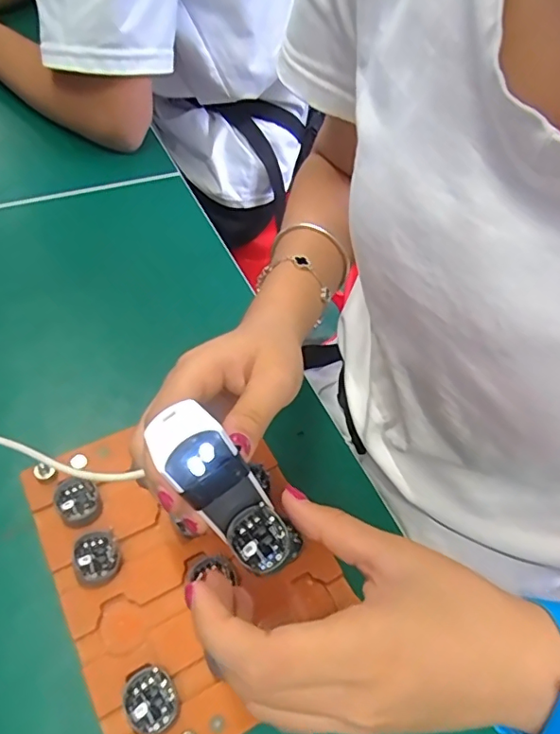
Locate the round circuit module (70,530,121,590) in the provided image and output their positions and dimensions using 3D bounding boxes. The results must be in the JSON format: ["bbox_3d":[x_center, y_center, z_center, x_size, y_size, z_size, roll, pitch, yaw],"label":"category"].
[{"bbox_3d":[-0.106,0.109,0.305,0.025,0.012,0.031,-20,60,-20],"label":"round circuit module"}]

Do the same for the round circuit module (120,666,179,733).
[{"bbox_3d":[-0.066,0.170,0.268,0.029,0.008,0.026,41,60,20],"label":"round circuit module"}]

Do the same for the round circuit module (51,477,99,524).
[{"bbox_3d":[-0.125,0.082,0.323,0.030,0.010,0.024,35,58,17],"label":"round circuit module"}]

